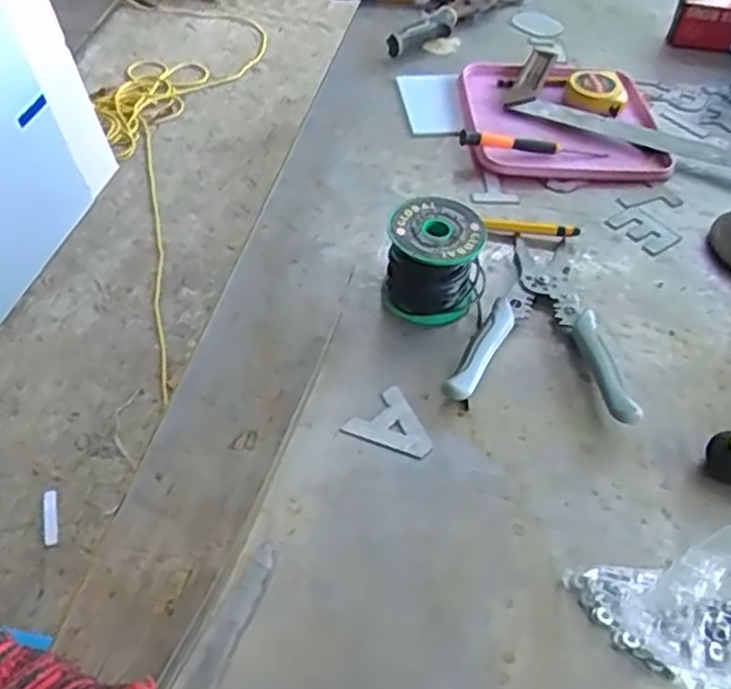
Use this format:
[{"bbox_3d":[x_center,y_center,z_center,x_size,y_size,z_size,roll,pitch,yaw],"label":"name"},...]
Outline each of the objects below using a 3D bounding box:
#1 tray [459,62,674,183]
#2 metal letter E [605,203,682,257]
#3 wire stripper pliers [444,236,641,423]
[{"bbox_3d":[0.195,-0.221,0.750,0.196,0.028,0.183,3,48,-2],"label":"tray"},{"bbox_3d":[0.242,-0.100,0.661,0.043,0.005,0.056,-28,56,-26],"label":"metal letter E"},{"bbox_3d":[0.129,-0.023,0.567,0.124,0.027,0.177,8,48,2],"label":"wire stripper pliers"}]

